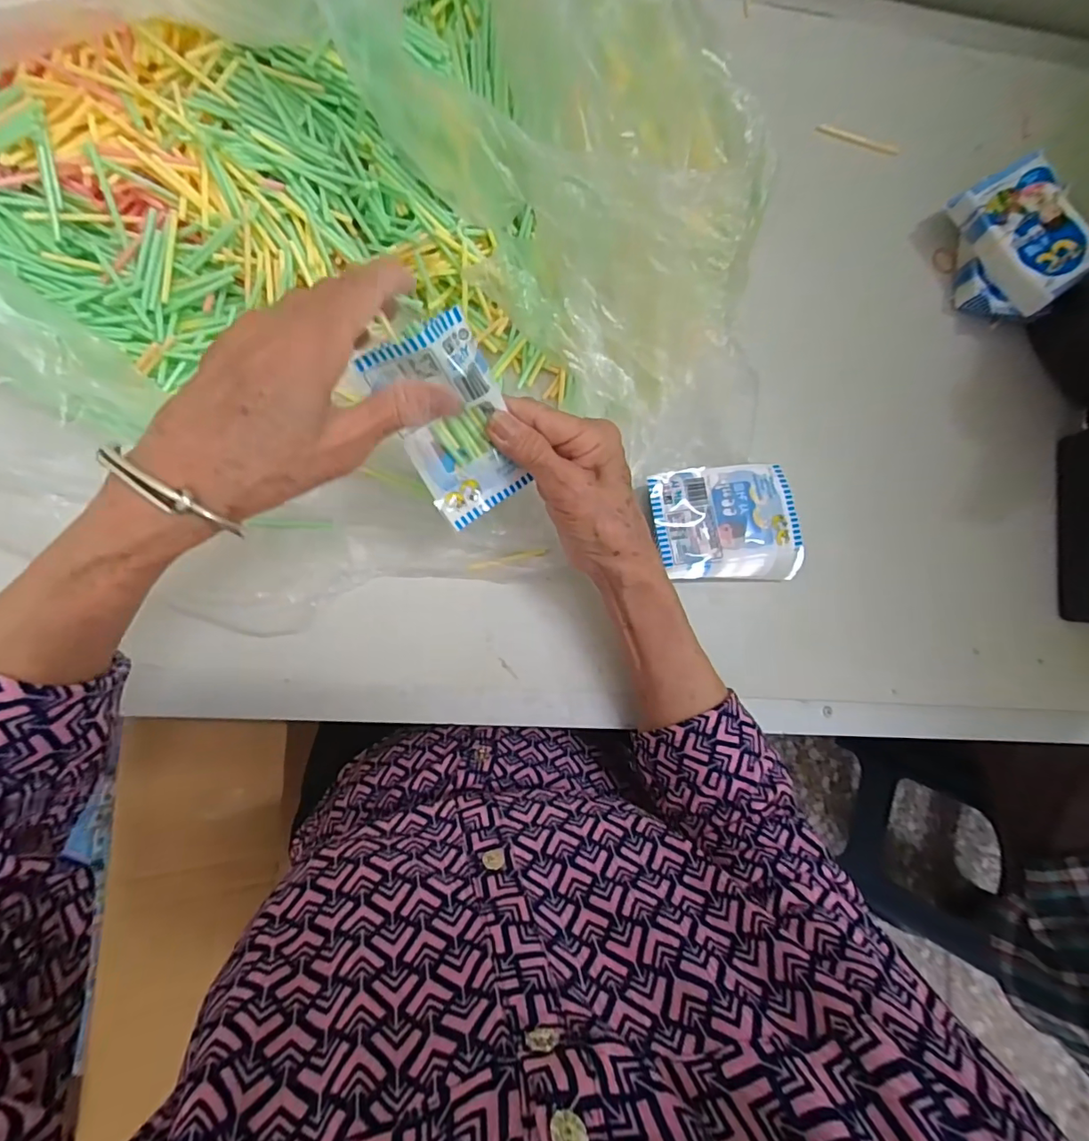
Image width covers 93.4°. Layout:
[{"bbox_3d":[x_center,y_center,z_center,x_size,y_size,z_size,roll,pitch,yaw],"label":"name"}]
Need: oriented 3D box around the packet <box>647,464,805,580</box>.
[{"bbox_3d":[0.130,-0.034,0.367,0.101,0.011,0.082,-6,86,-7],"label":"packet"}]

